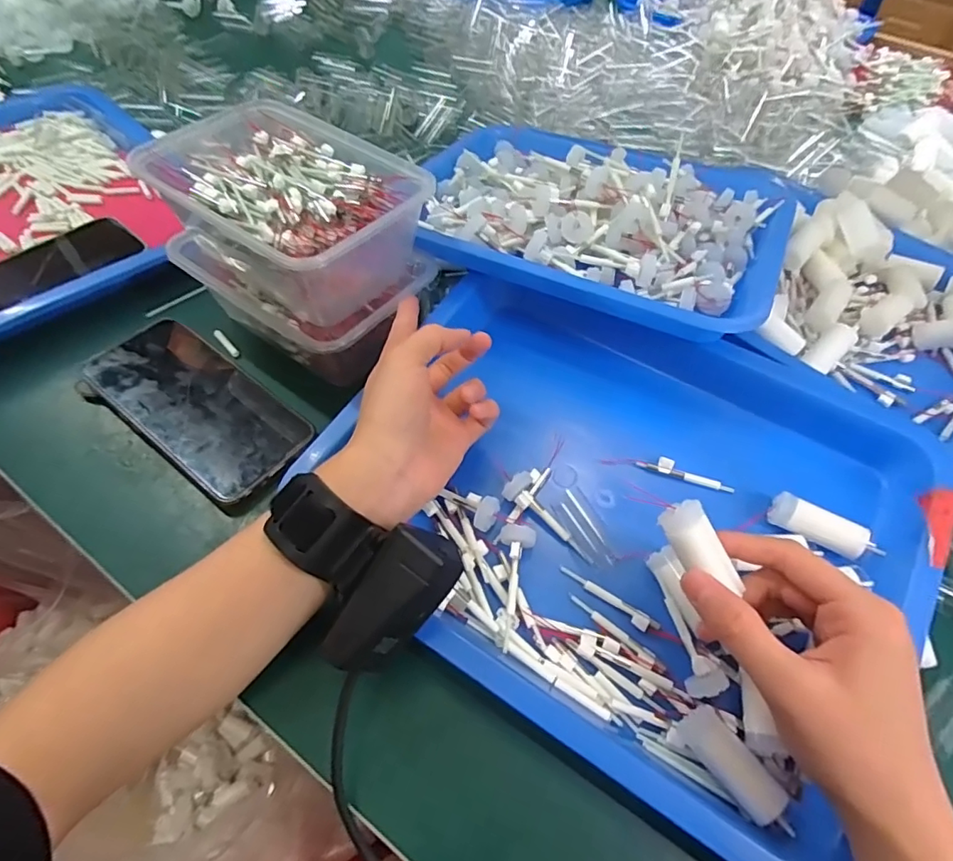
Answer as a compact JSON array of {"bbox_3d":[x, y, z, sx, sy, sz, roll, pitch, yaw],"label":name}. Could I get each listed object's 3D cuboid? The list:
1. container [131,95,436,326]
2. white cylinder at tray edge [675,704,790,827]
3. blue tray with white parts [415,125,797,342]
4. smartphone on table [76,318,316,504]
[{"bbox_3d":[-0.125,-0.145,0.366,0.172,0.071,0.117,35,60,19],"label":"container"},{"bbox_3d":[0.119,0.157,0.256,0.020,0.017,0.049,-28,61,-21],"label":"white cylinder at tray edge"},{"bbox_3d":[0.097,-0.179,0.412,0.266,0.049,0.214,16,56,8],"label":"blue tray with white parts"},{"bbox_3d":[-0.194,-0.020,0.373,0.165,0.011,0.078,31,59,17],"label":"smartphone on table"}]

